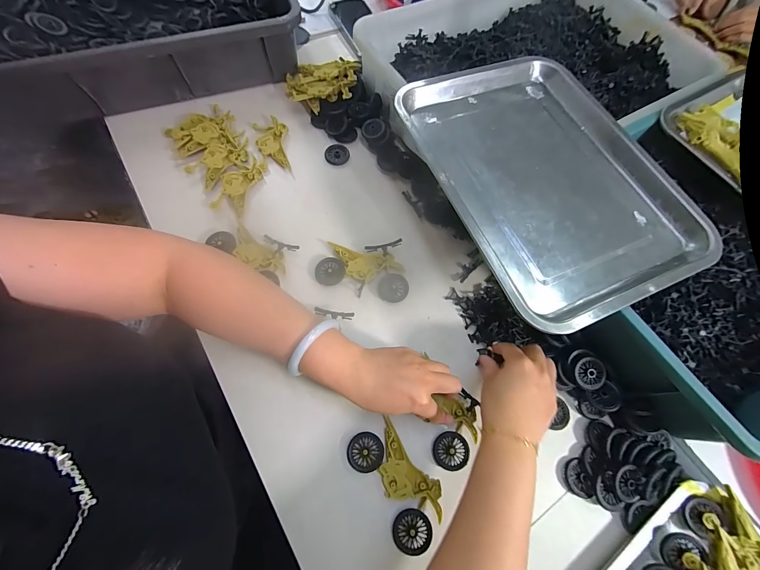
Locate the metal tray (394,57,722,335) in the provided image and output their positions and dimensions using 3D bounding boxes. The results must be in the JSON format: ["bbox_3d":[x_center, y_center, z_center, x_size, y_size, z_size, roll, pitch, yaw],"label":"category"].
[{"bbox_3d":[0.195,-0.134,0.387,0.253,0.029,0.343,-22,69,-11],"label":"metal tray"}]

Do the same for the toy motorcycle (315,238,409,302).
[{"bbox_3d":[-0.024,-0.019,0.426,0.116,0.020,0.077,1,66,-5],"label":"toy motorcycle"}]

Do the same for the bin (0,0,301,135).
[{"bbox_3d":[-0.422,-0.443,0.525,0.512,0.101,0.373,-20,69,-14],"label":"bin"}]

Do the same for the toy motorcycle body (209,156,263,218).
[{"bbox_3d":[-0.199,-0.143,0.460,0.047,0.009,0.091,19,66,3],"label":"toy motorcycle body"}]

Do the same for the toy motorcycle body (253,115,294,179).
[{"bbox_3d":[-0.162,-0.214,0.499,0.049,0.013,0.107,-13,68,-11],"label":"toy motorcycle body"}]

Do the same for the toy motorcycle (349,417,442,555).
[{"bbox_3d":[0.019,0.203,0.336,0.060,0.011,0.115,-30,72,-17],"label":"toy motorcycle"}]

